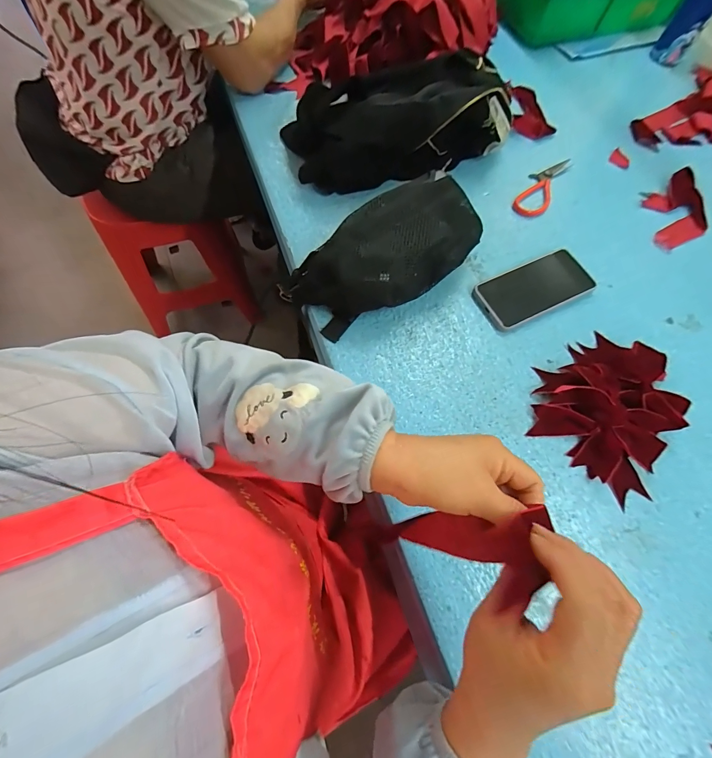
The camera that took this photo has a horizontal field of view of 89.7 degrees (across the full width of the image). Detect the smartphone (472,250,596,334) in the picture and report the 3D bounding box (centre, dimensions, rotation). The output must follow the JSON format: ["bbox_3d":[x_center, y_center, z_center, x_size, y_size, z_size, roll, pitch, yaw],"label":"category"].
[{"bbox_3d":[0.245,-0.126,0.495,0.161,0.012,0.077,-24,71,-12],"label":"smartphone"}]

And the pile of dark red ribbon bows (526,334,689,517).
[{"bbox_3d":[0.306,0.026,0.425,0.158,0.039,0.188,33,70,10],"label":"pile of dark red ribbon bows"}]

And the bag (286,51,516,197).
[{"bbox_3d":[0.072,-0.393,0.549,0.339,0.104,0.141,-11,69,-7],"label":"bag"}]

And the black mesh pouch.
[{"bbox_3d":[0.049,-0.165,0.460,0.284,0.094,0.133,-33,73,-15],"label":"black mesh pouch"}]

